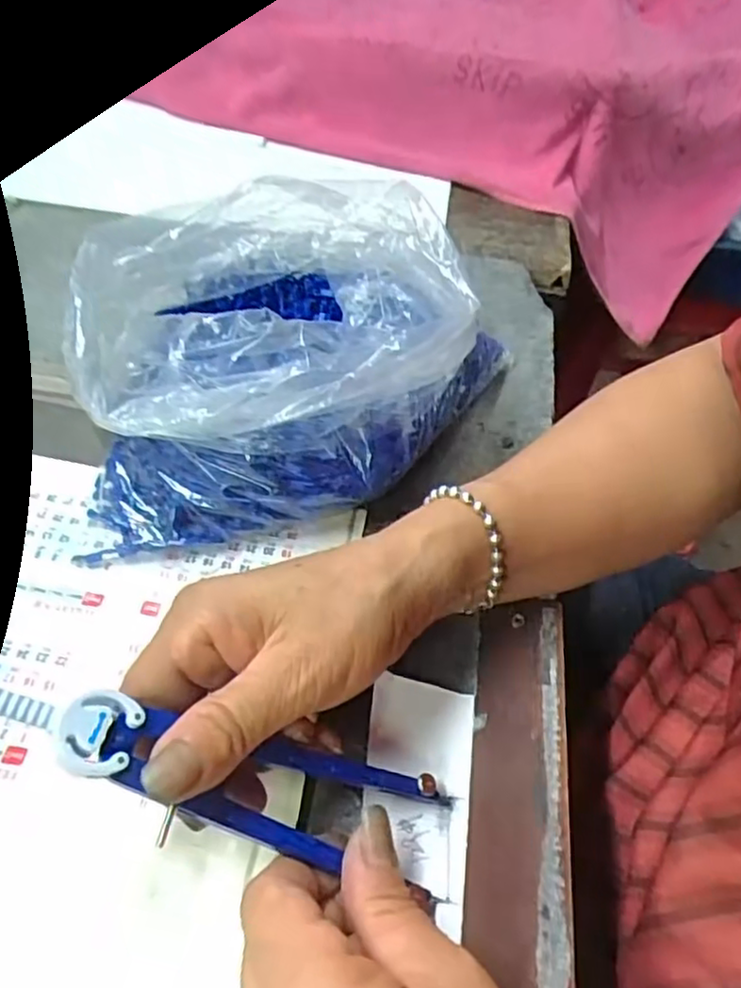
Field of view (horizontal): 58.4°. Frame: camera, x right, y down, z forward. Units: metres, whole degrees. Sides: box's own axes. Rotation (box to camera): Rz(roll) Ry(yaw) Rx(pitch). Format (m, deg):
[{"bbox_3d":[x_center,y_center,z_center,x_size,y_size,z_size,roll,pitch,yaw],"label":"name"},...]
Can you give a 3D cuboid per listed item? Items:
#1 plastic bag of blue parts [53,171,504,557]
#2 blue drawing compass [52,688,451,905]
[{"bbox_3d":[-0.033,-0.074,0.348,0.227,0.091,0.172,-7,52,-7],"label":"plastic bag of blue parts"},{"bbox_3d":[-0.035,0.098,0.219,0.135,0.009,0.037,23,47,-23],"label":"blue drawing compass"}]

